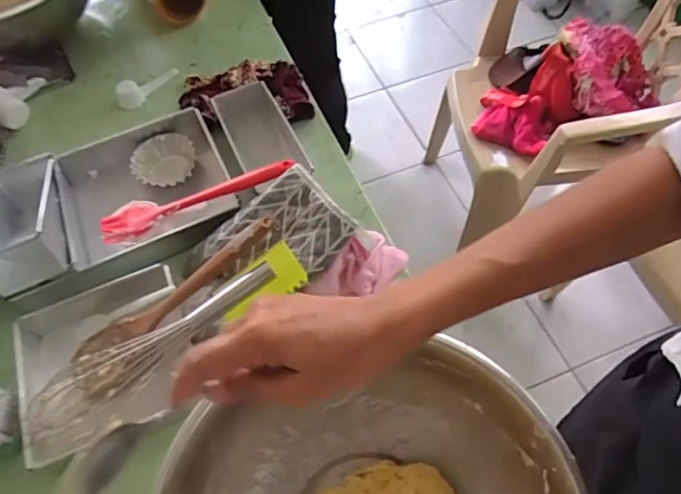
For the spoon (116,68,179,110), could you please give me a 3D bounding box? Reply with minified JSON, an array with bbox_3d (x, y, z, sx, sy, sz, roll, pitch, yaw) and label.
[{"bbox_3d":[-0.324,-0.275,0.854,0.044,0.030,0.122,24,49,17],"label":"spoon"}]

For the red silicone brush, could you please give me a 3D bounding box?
[{"bbox_3d":[-0.193,-0.074,0.672,0.258,0.032,0.055,-20,59,-9],"label":"red silicone brush"}]

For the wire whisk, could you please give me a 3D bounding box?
[{"bbox_3d":[-0.204,0.111,0.559,0.290,0.051,0.055,-34,62,-17],"label":"wire whisk"}]

